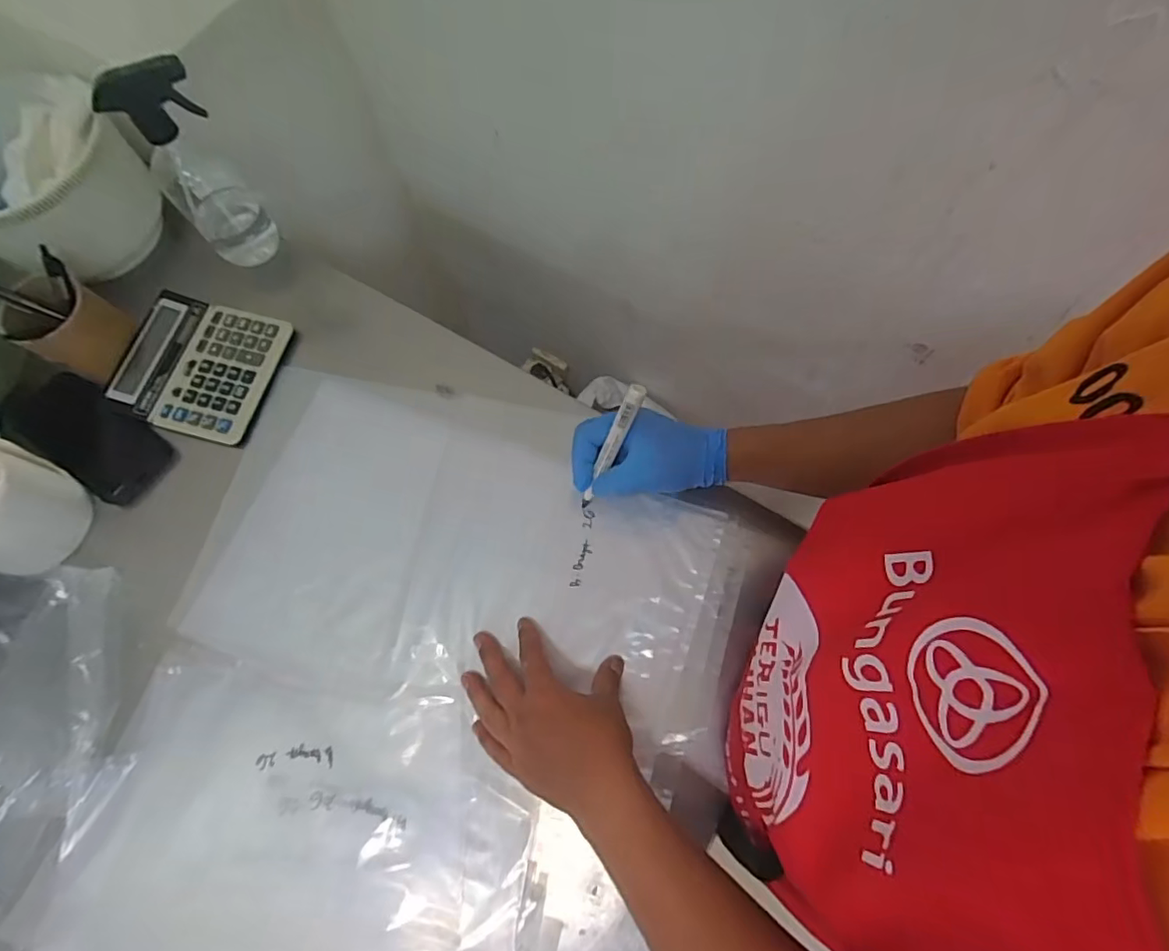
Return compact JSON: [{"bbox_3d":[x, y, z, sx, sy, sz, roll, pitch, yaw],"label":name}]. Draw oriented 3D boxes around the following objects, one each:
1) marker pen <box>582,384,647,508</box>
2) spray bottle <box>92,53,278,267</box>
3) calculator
[{"bbox_3d":[0.021,-0.021,0.494,0.014,0.143,0.013,33,37,11],"label":"marker pen"},{"bbox_3d":[-0.401,-0.317,0.571,0.061,0.198,0.086,40,76,13],"label":"spray bottle"},{"bbox_3d":[-0.418,-0.117,0.601,0.158,0.031,0.146,14,72,6],"label":"calculator"}]

